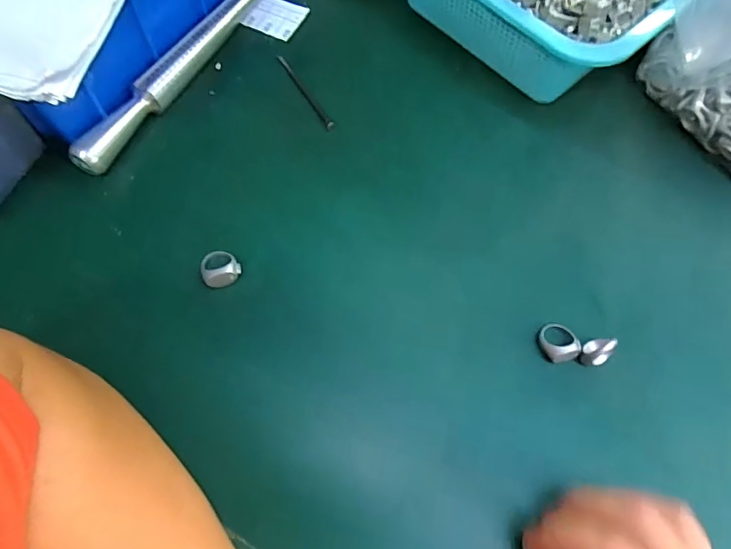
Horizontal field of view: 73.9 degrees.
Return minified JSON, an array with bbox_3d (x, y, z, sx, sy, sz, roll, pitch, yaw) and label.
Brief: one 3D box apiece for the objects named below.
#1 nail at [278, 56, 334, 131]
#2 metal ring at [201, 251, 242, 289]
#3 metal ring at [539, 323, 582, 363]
[{"bbox_3d":[-0.044,-0.130,0.344,0.006,0.004,0.076,-30,72,-15],"label":"nail"},{"bbox_3d":[-0.085,-0.004,0.283,0.021,0.009,0.023,1,67,-3],"label":"metal ring"},{"bbox_3d":[0.112,0.039,0.281,0.020,0.008,0.023,-9,68,-7],"label":"metal ring"}]

